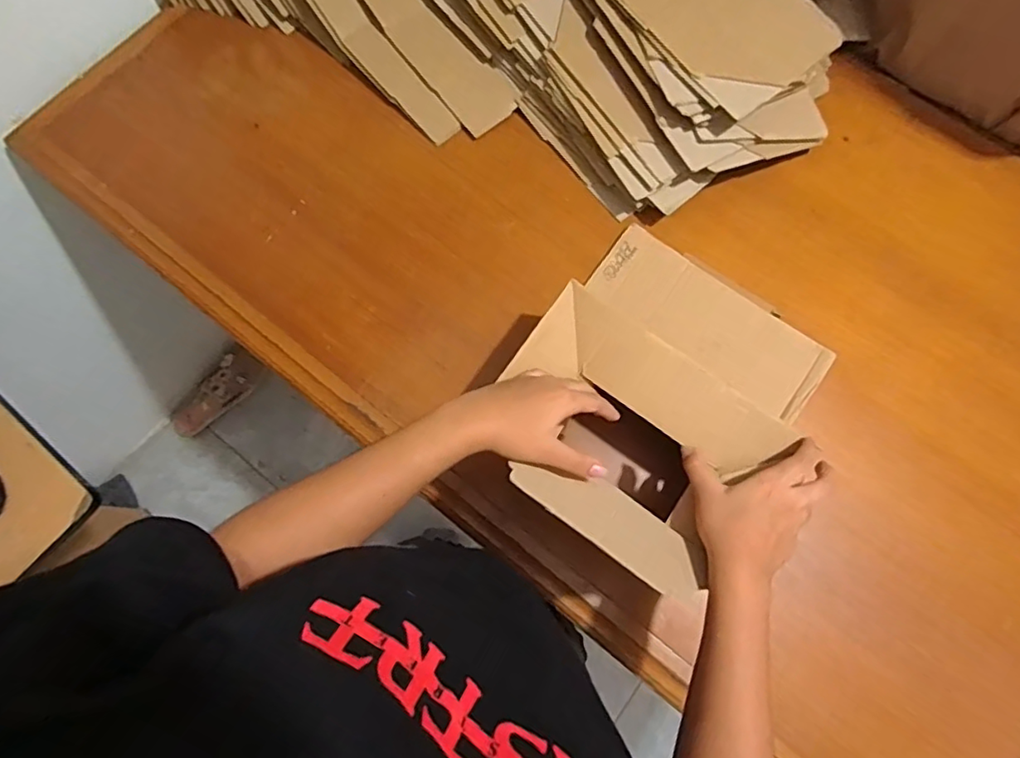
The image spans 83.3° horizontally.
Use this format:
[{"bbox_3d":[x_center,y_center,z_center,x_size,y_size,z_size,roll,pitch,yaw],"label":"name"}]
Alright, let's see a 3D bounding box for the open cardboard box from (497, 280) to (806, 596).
[{"bbox_3d":[0.092,0.055,0.528,0.223,0.152,0.194,35,76,9],"label":"open cardboard box"}]

